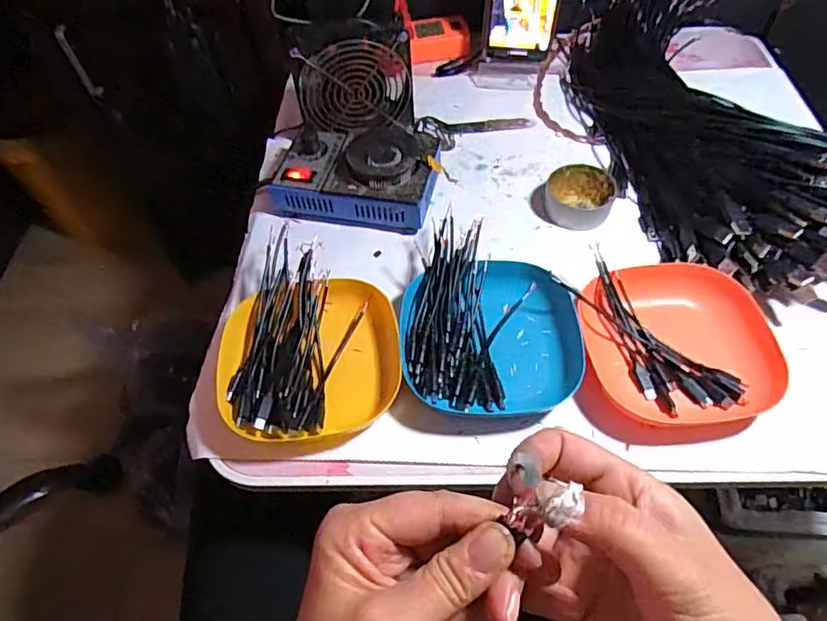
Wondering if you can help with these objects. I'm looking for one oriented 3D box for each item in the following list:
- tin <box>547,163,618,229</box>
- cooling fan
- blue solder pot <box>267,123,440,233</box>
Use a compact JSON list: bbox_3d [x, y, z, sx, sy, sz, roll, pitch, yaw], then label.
[{"bbox_3d":[0.160,-0.109,0.537,0.063,0.026,0.061,-2,56,3],"label":"tin"},{"bbox_3d":[-0.059,-0.227,0.580,0.115,0.107,0.030,-8,56,-2],"label":"cooling fan"},{"bbox_3d":[-0.053,-0.146,0.554,0.152,0.065,0.132,4,56,6],"label":"blue solder pot"}]

